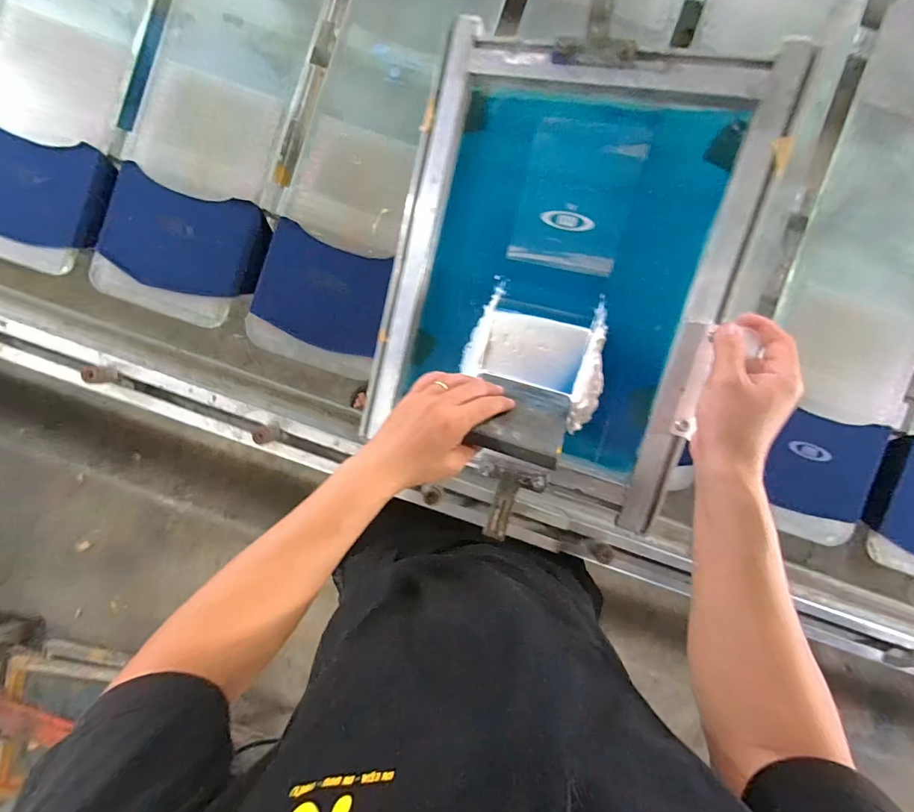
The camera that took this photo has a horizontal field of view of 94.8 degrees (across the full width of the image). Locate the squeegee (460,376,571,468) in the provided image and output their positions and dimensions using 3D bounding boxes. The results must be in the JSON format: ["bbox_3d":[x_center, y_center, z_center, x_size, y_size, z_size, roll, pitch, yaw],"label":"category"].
[{"bbox_3d":[0.071,0.011,0.455,0.094,0.124,0.017,16,125,13],"label":"squeegee"}]

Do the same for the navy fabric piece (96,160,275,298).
[{"bbox_3d":[-0.381,-0.232,0.579,0.222,0.018,0.144,18,92,1],"label":"navy fabric piece"}]

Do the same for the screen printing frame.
[{"bbox_3d":[0.111,-0.142,0.487,0.380,0.040,0.474,17,102,13],"label":"screen printing frame"}]

